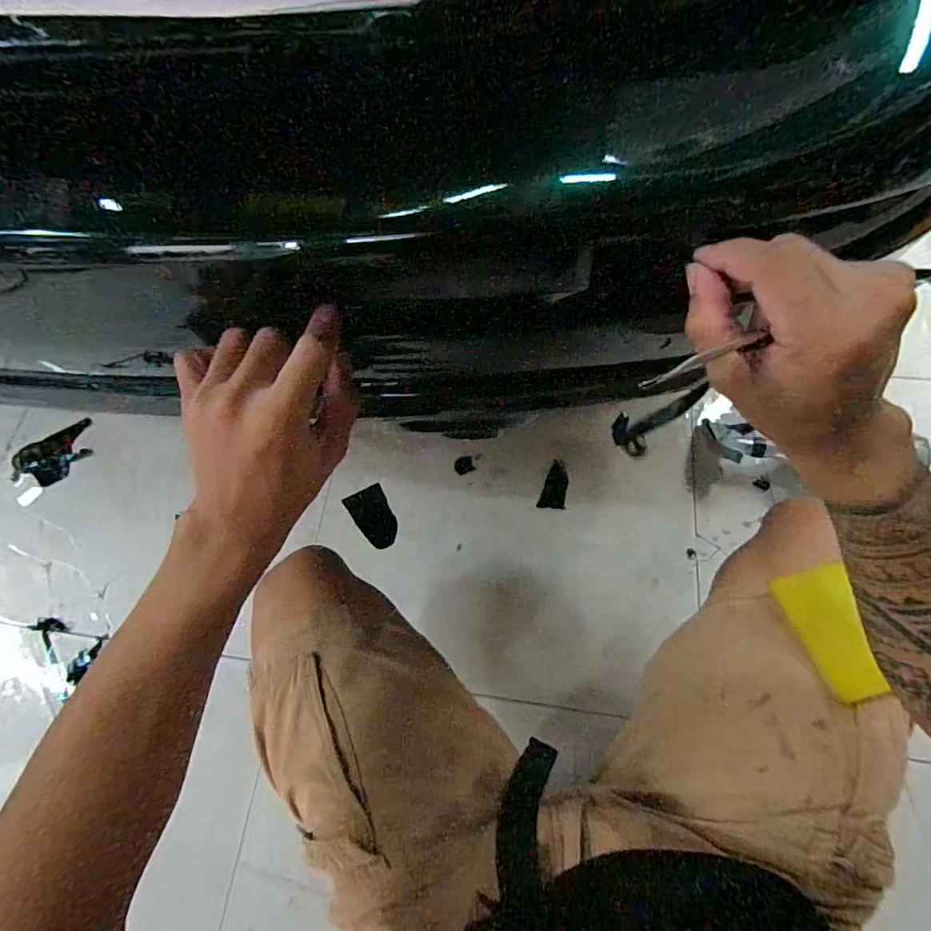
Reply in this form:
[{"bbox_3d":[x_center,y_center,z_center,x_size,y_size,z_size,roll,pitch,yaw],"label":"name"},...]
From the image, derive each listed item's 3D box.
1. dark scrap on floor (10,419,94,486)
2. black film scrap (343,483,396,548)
[{"bbox_3d":[-0.723,-0.023,0.857,0.156,0.034,0.088,-42,72,-13],"label":"dark scrap on floor"},{"bbox_3d":[-0.149,0.085,0.810,0.062,0.004,0.105,-30,73,-13],"label":"black film scrap"}]

